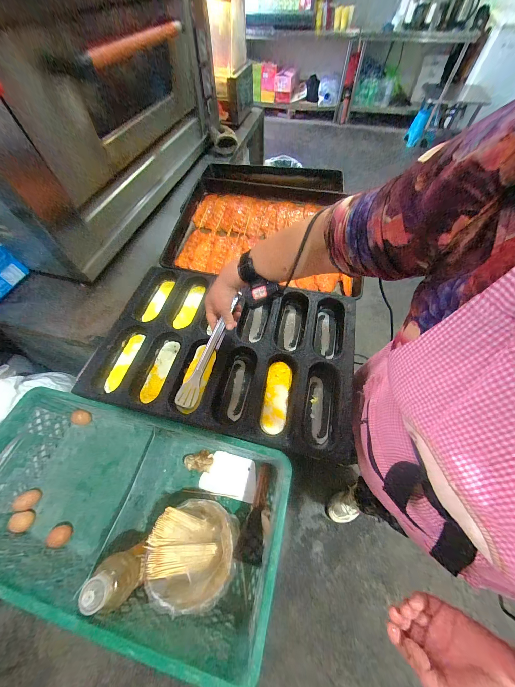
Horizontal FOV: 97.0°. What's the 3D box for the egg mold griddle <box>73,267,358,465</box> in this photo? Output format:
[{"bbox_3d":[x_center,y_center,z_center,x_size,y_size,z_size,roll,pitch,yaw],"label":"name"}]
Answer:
[{"bbox_3d":[-0.075,0.007,0.576,0.608,0.069,0.409,10,60,7],"label":"egg mold griddle"}]

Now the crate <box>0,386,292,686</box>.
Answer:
[{"bbox_3d":[-0.279,0.346,0.515,0.652,0.189,0.318,12,61,8],"label":"crate"}]

